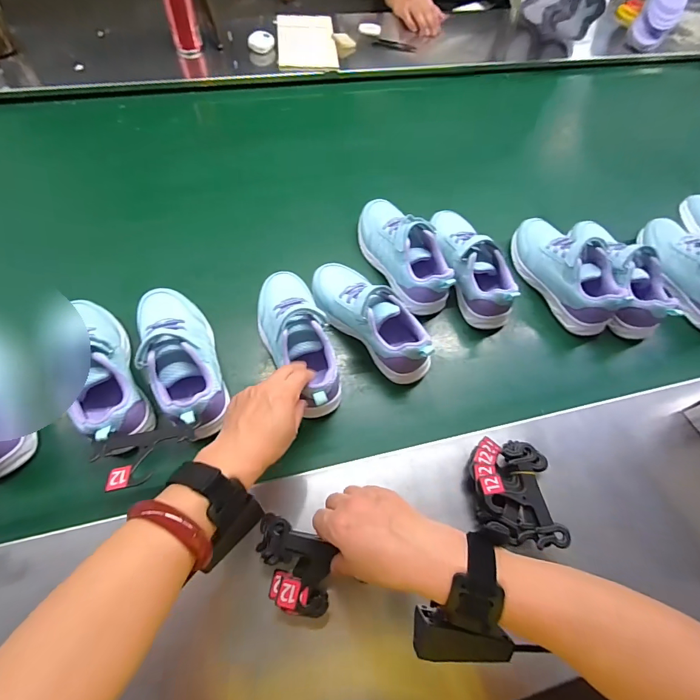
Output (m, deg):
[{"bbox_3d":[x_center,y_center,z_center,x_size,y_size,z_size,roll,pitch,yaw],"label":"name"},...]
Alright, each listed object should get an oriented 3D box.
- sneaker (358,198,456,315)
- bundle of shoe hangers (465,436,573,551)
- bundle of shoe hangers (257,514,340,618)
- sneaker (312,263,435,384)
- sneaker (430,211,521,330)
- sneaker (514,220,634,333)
[{"bbox_3d":[0.078,-0.151,0.564,0.077,0.073,0.203,-25,66,-16],"label":"sneaker"},{"bbox_3d":[0.176,0.152,0.413,0.089,0.028,0.105,5,61,-1],"label":"bundle of shoe hangers"},{"bbox_3d":[-0.057,0.212,0.373,0.088,0.022,0.064,25,62,9],"label":"bundle of shoe hangers"},{"bbox_3d":[0.024,-0.048,0.506,0.071,0.080,0.201,-35,69,-20],"label":"sneaker"},{"bbox_3d":[0.165,-0.128,0.562,0.088,0.075,0.195,-18,64,-13],"label":"sneaker"},{"bbox_3d":[0.324,-0.125,0.574,0.079,0.076,0.200,-23,65,-16],"label":"sneaker"}]

